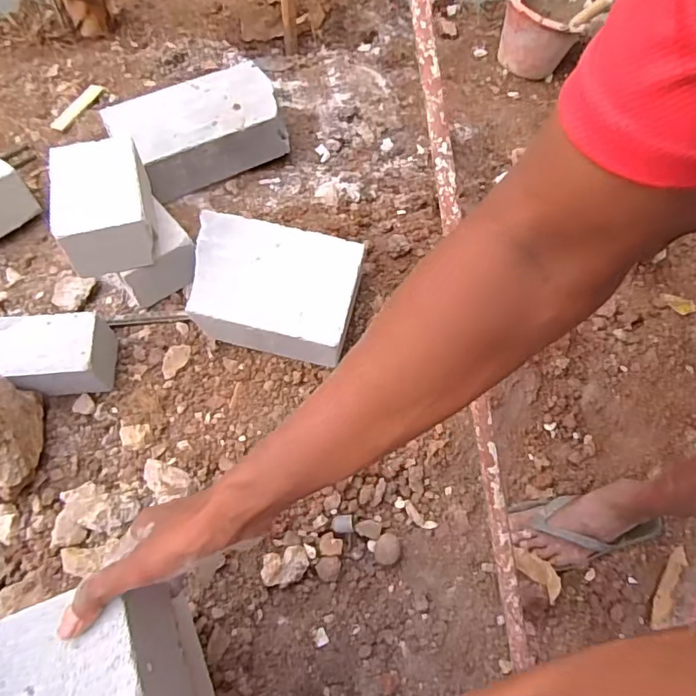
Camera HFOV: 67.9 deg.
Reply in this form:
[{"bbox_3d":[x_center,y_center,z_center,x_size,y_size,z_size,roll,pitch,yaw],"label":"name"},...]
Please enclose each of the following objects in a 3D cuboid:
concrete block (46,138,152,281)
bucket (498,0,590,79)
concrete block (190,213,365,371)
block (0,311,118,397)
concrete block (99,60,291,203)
[{"bbox_3d":[-0.369,-0.223,0.807,0.144,0.096,0.195,-13,60,-11],"label":"concrete block"},{"bbox_3d":[0.586,-1.008,1.599,0.247,0.195,0.321,18,59,7],"label":"bucket"},{"bbox_3d":[-0.125,-0.100,0.876,0.275,0.111,0.196,12,59,4],"label":"concrete block"},{"bbox_3d":[-0.473,0.012,0.794,0.197,0.099,0.102,-8,59,-8],"label":"block"},{"bbox_3d":[-0.290,-0.441,1.042,0.325,0.103,0.192,-26,64,-18],"label":"concrete block"}]

